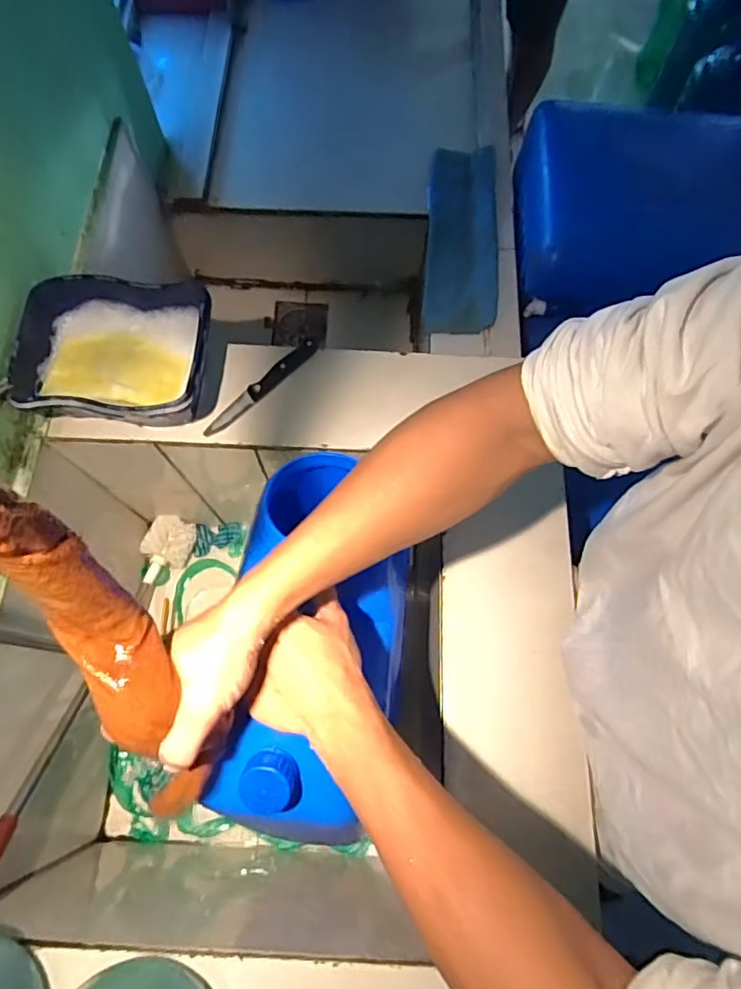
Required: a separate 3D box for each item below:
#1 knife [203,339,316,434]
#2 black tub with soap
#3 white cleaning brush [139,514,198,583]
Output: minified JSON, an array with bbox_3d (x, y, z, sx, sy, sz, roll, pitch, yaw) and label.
[{"bbox_3d":[-0.127,-0.127,0.682,0.024,0.014,0.167,42,76,13],"label":"knife"},{"bbox_3d":[-0.281,-0.149,0.646,0.207,0.080,0.166,4,70,1],"label":"black tub with soap"},{"bbox_3d":[-0.336,0.093,0.945,0.072,0.050,0.114,17,71,6],"label":"white cleaning brush"}]

